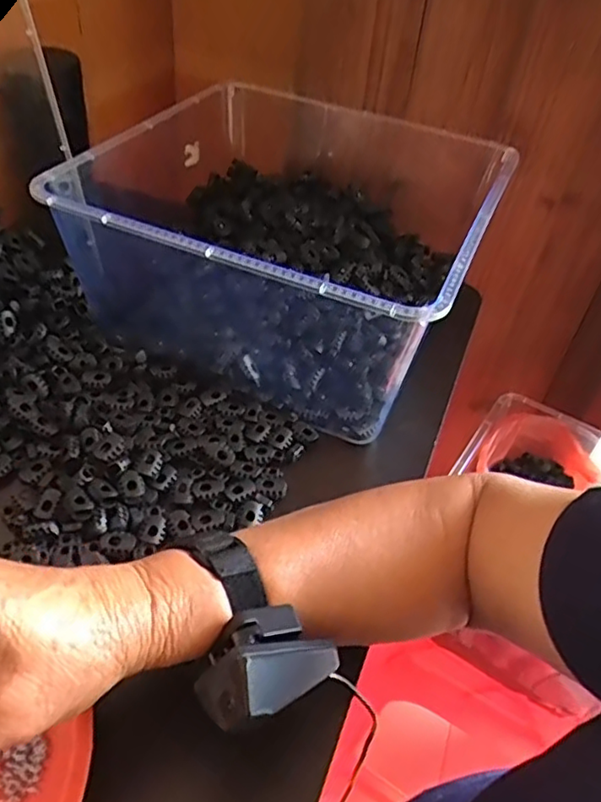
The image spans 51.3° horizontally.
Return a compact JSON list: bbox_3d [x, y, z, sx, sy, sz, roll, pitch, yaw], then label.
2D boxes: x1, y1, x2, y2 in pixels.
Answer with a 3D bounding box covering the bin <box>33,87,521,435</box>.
[{"bbox_3d":[-0.001,-0.152,0.558,0.309,0.138,0.357,19,44,12],"label":"bin"}]

